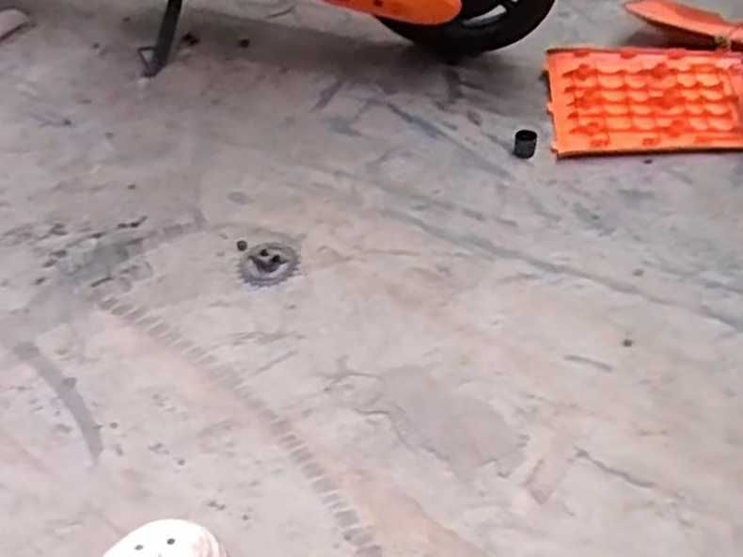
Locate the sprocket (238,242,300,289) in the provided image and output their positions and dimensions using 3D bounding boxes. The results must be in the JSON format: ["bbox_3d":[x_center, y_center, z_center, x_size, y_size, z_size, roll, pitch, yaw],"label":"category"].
[{"bbox_3d":[-0.148,-0.022,1.078,0.087,0.009,0.080,-2,46,2],"label":"sprocket"}]

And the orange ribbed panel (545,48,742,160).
[{"bbox_3d":[0.468,-0.301,1.270,0.331,0.042,0.281,0,47,4],"label":"orange ribbed panel"}]

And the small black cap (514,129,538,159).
[{"bbox_3d":[0.246,-0.218,1.205,0.034,0.027,0.039,7,48,11],"label":"small black cap"}]

